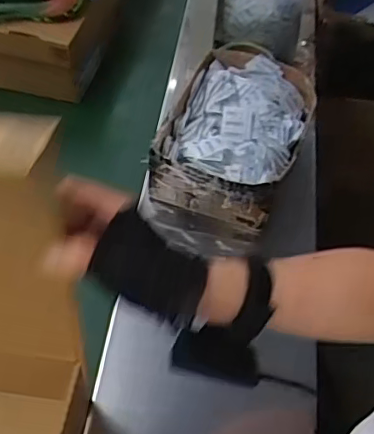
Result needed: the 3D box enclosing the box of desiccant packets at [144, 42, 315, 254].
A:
[{"bbox_3d":[0.078,-0.106,0.835,0.173,0.160,0.286,21,55,13],"label":"box of desiccant packets"}]

